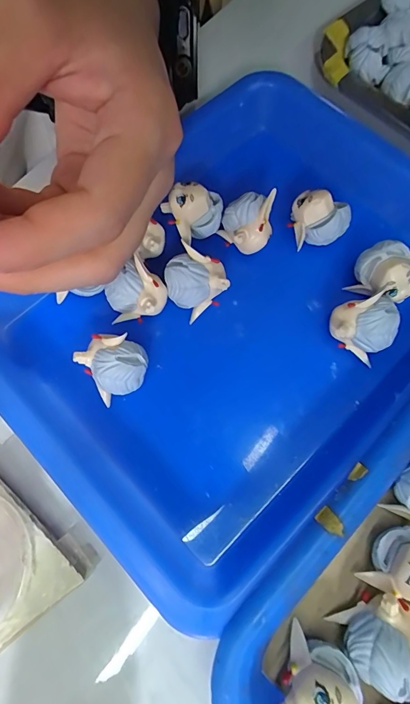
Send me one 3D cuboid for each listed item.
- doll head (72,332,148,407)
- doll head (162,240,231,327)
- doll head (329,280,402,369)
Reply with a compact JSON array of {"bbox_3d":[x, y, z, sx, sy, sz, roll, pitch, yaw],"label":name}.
[{"bbox_3d":[-0.039,0.007,0.162,0.026,0.026,0.025,0,70,0],"label":"doll head"},{"bbox_3d":[-0.005,-0.033,0.173,0.025,0.030,0.024,-30,73,-10],"label":"doll head"},{"bbox_3d":[0.071,-0.013,0.165,0.027,0.023,0.023,41,76,13],"label":"doll head"}]

